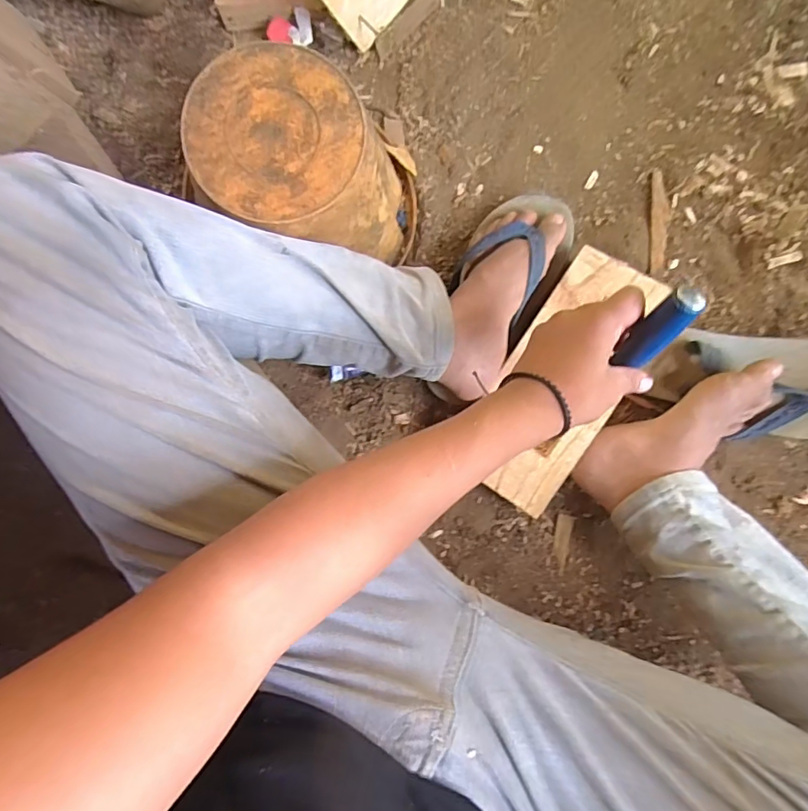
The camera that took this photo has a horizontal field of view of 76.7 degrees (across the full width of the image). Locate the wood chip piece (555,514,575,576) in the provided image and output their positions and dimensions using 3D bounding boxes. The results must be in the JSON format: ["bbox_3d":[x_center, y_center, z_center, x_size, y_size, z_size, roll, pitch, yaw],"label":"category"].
[{"bbox_3d":[0.175,0.154,0.568,0.017,0.005,0.064,12,82,11],"label":"wood chip piece"}]

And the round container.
[{"bbox_3d":[-0.093,-0.236,0.527,0.168,0.183,0.159,10,92,9],"label":"round container"}]

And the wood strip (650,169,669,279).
[{"bbox_3d":[0.285,-0.204,0.568,0.017,0.004,0.118,2,91,10],"label":"wood strip"}]

